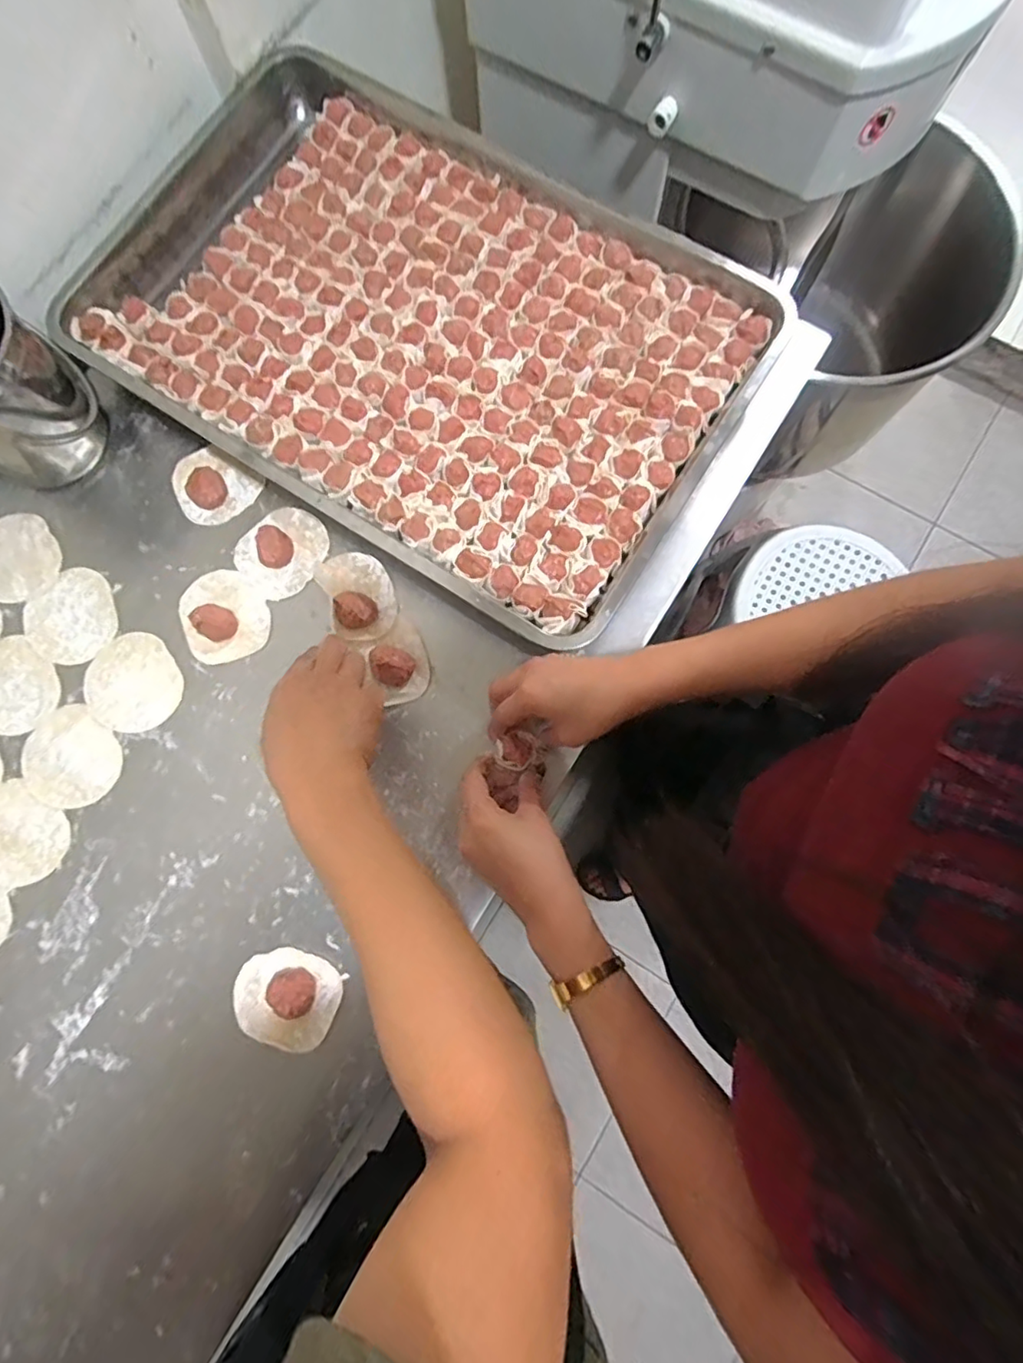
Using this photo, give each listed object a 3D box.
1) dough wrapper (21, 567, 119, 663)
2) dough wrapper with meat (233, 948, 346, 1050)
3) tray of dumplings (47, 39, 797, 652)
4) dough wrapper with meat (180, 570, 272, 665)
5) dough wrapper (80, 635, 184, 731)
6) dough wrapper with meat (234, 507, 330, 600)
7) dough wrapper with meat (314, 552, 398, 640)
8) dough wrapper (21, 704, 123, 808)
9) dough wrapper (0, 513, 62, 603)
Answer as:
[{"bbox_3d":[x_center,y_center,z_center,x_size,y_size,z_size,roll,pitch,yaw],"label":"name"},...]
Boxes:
[{"bbox_3d":[-0.398,-0.057,0.539,0.081,0.004,0.082,0,80,2],"label":"dough wrapper"},{"bbox_3d":[-0.181,0.252,0.469,0.083,0.020,0.069,24,79,3],"label":"dough wrapper with meat"},{"bbox_3d":[-0.104,-0.334,0.562,0.625,0.061,0.390,33,80,5],"label":"tray of dumplings"},{"bbox_3d":[-0.259,-0.061,0.525,0.073,0.022,0.084,-23,80,-5],"label":"dough wrapper with meat"},{"bbox_3d":[-0.336,0.002,0.524,0.080,0.004,0.086,0,79,-1],"label":"dough wrapper"},{"bbox_3d":[-0.210,-0.122,0.539,0.081,0.020,0.073,-44,83,-9],"label":"dough wrapper with meat"},{"bbox_3d":[-0.137,-0.081,0.528,0.060,0.022,0.083,-23,80,-5],"label":"dough wrapper with meat"},{"bbox_3d":[-0.383,0.068,0.514,0.086,0.004,0.078,38,81,6],"label":"dough wrapper"},{"bbox_3d":[-0.464,-0.113,0.551,0.080,0.004,0.082,0,79,-1],"label":"dough wrapper"}]

